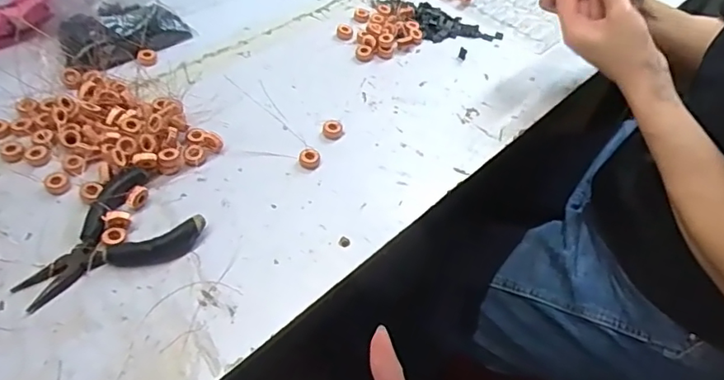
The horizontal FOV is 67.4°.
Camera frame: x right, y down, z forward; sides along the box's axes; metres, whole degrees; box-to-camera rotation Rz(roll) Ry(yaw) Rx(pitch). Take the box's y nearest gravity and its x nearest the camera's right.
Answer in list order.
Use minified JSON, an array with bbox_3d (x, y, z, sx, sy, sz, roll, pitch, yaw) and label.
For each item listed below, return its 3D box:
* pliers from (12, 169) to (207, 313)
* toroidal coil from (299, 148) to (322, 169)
[{"bbox_3d":[-0.193,0.042,0.410,0.087,0.018,0.125,33,53,21],"label":"pliers"},{"bbox_3d":[-0.047,-0.029,0.497,0.018,0.012,0.018,12,48,5],"label":"toroidal coil"}]

